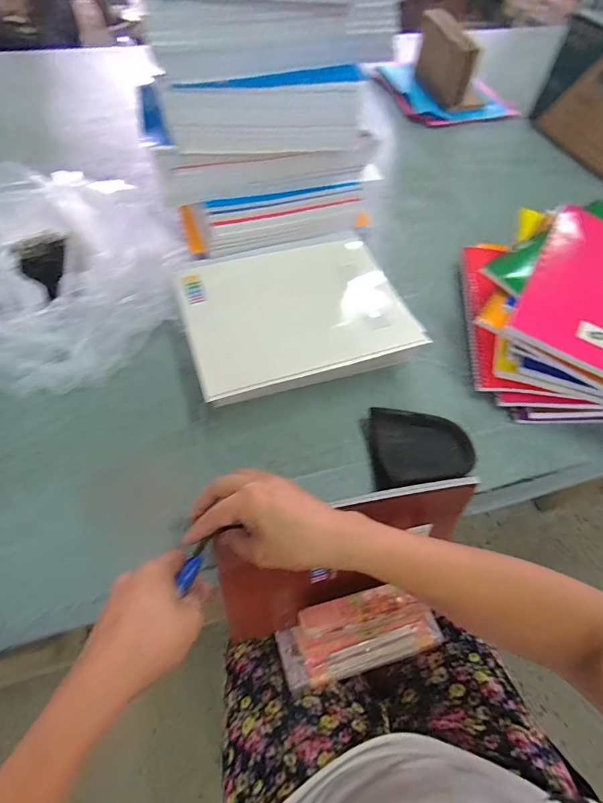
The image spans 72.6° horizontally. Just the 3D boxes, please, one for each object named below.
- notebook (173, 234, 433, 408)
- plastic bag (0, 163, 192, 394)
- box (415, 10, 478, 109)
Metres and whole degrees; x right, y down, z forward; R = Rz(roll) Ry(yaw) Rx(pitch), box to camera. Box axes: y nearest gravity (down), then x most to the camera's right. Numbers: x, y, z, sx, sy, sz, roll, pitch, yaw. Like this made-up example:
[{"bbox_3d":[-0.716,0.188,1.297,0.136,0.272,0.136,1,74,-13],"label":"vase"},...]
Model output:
[{"bbox_3d":[-0.008,-0.107,0.479,0.245,0.016,0.210,-15,61,-12],"label":"notebook"},{"bbox_3d":[-0.303,-0.158,0.501,0.299,0.103,0.290,-1,59,-4],"label":"plastic bag"},{"bbox_3d":[0.311,-0.752,0.904,0.036,0.123,0.240,-9,60,-9],"label":"box"}]

